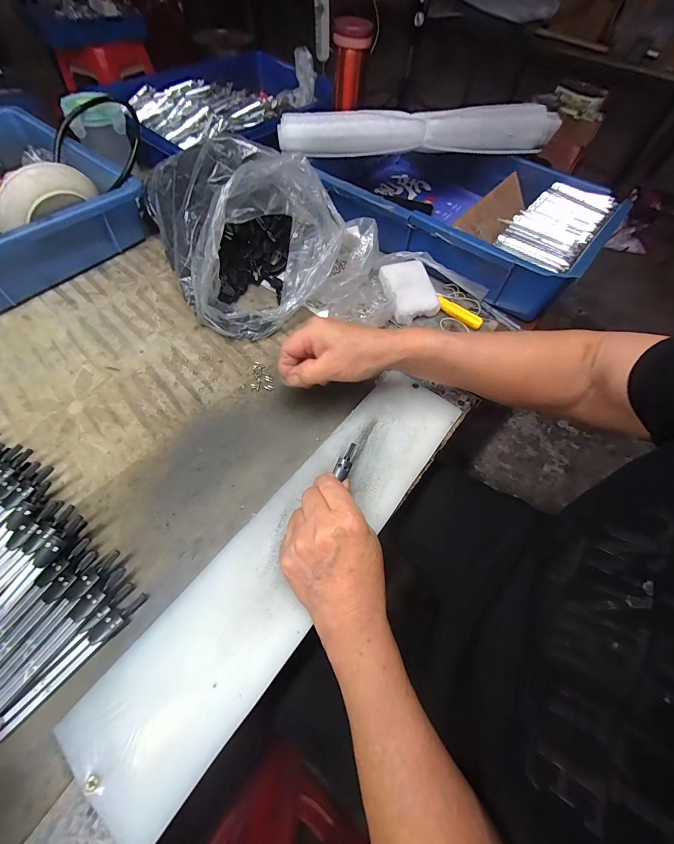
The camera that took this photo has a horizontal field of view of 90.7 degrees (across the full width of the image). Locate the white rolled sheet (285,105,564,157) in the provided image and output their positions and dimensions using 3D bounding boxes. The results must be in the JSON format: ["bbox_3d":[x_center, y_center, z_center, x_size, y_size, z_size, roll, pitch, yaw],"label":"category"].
[{"bbox_3d":[0.132,-0.452,0.517,0.436,0.056,0.043,-4,60,-8],"label":"white rolled sheet"}]

